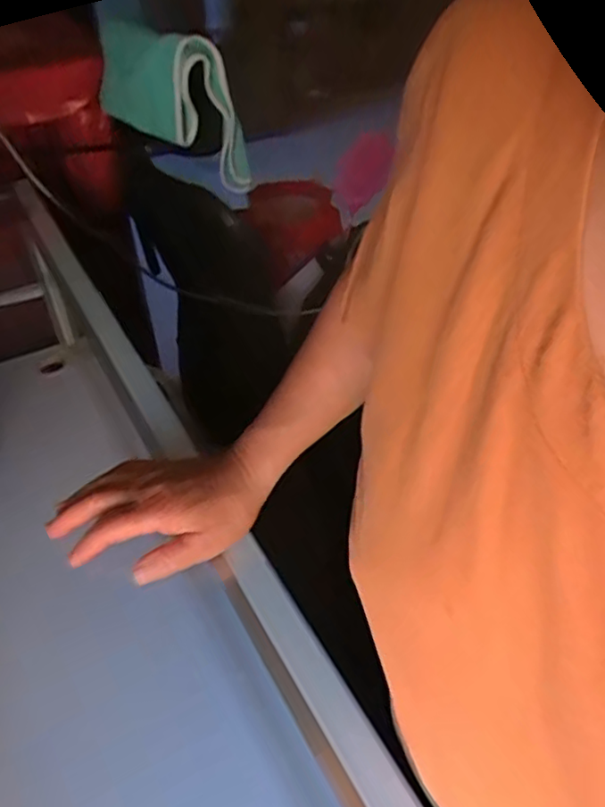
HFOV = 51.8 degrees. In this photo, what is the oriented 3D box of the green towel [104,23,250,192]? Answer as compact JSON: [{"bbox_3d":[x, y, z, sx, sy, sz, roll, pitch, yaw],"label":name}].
[{"bbox_3d":[-0.176,-0.407,0.867,0.180,0.193,0.139,-11,44,-11],"label":"green towel"}]

